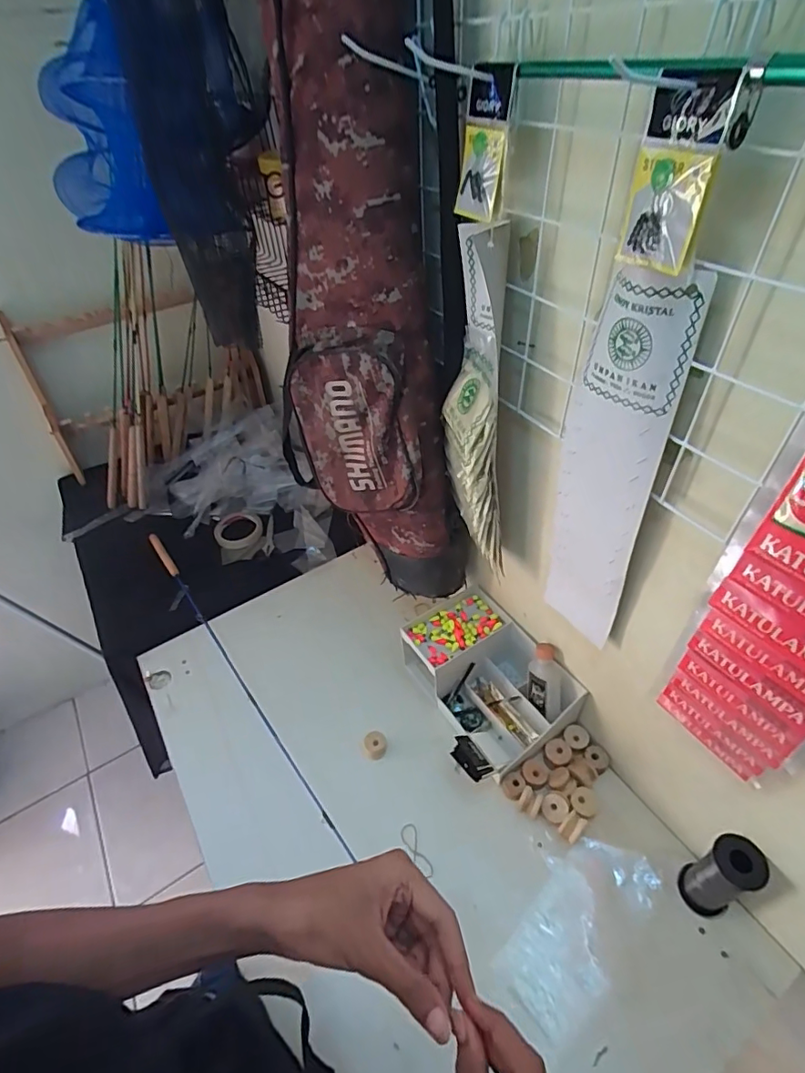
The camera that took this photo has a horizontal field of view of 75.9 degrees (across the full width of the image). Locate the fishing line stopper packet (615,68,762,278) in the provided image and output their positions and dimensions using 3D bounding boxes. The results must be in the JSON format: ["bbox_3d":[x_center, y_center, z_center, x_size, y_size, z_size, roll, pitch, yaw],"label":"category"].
[{"bbox_3d":[0.159,-0.210,0.304,0.011,0.096,0.057,-20,52,-20],"label":"fishing line stopper packet"}]

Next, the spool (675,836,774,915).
[{"bbox_3d":[0.343,0.365,0.555,0.048,0.116,0.049,-2,44,2],"label":"spool"}]

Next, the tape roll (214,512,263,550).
[{"bbox_3d":[-0.333,-0.013,1.044,0.092,0.011,0.100,-2,44,2],"label":"tape roll"}]

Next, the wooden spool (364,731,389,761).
[{"bbox_3d":[-0.037,0.294,0.724,0.031,0.031,0.029,-2,44,2],"label":"wooden spool"}]

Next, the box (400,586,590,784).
[{"bbox_3d":[0.116,0.210,0.746,0.179,0.100,0.239,-23,47,-19],"label":"box"}]

